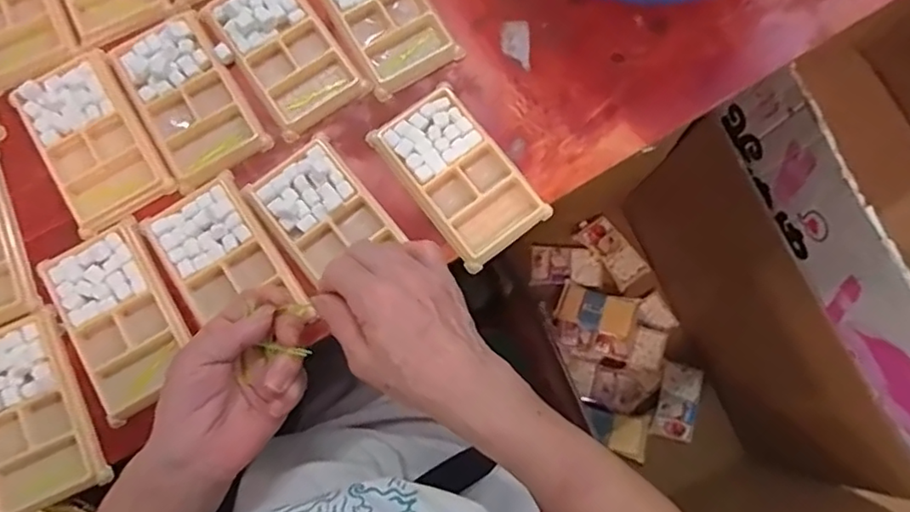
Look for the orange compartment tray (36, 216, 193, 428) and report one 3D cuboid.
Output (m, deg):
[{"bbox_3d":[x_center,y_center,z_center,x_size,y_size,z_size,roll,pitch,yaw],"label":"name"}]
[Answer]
[{"bbox_3d":[-0.250,0.048,0.449,0.078,0.013,0.132,-28,81,-5],"label":"orange compartment tray"}]

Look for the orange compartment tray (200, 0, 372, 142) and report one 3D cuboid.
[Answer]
[{"bbox_3d":[-0.140,-0.169,0.488,0.078,0.010,0.136,-35,82,-6],"label":"orange compartment tray"}]

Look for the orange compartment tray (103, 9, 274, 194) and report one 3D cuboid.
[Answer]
[{"bbox_3d":[-0.215,-0.126,0.480,0.081,0.013,0.137,-33,82,-6],"label":"orange compartment tray"}]

